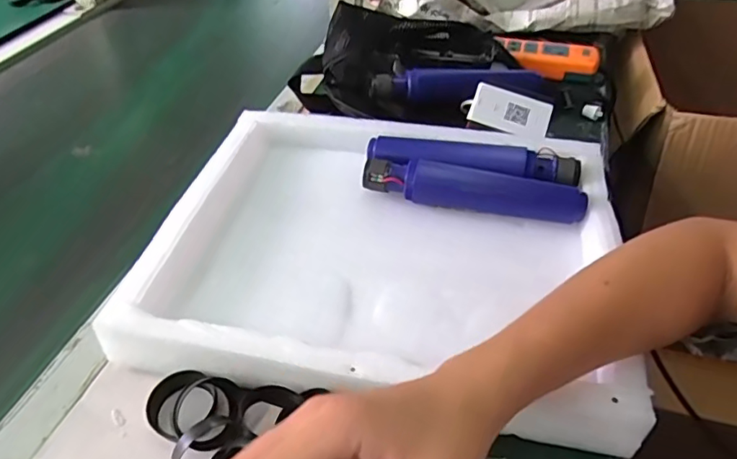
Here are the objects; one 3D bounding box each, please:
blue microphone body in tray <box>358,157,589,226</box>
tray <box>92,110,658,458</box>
[{"bbox_3d":[0.089,-0.034,0.470,0.186,0.029,0.033,12,45,13],"label":"blue microphone body in tray"},{"bbox_3d":[0.025,-0.001,0.442,0.362,0.051,0.301,7,44,8],"label":"tray"}]

